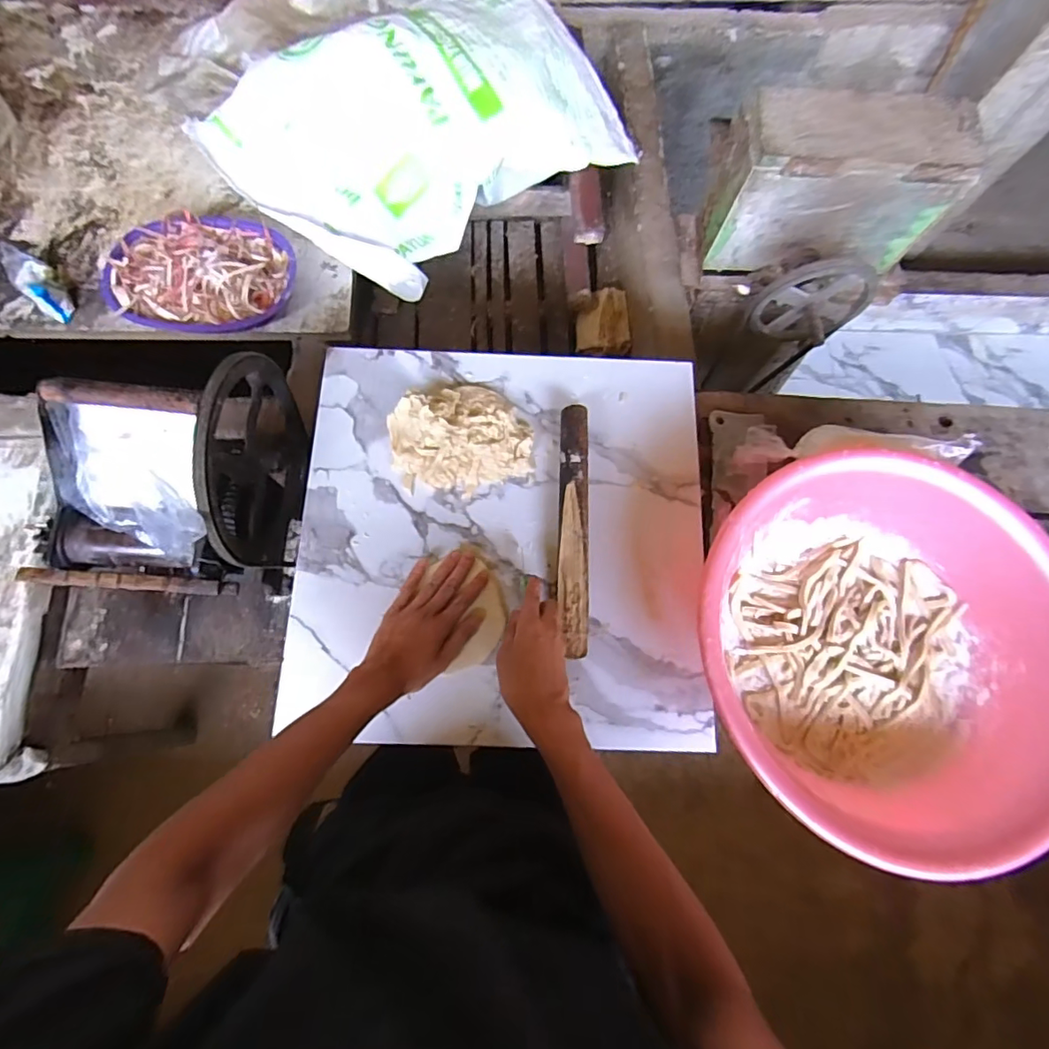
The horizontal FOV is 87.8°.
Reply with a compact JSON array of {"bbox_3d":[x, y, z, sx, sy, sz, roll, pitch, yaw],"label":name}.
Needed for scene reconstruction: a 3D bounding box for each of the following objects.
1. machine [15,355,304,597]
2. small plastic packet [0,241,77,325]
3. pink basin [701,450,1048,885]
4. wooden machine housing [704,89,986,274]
[{"bbox_3d":[-0.434,-0.057,0.684,0.240,0.282,0.284,2,75,-4],"label":"machine"},{"bbox_3d":[-0.823,-0.411,0.918,0.054,0.030,0.148,-42,99,-10],"label":"small plastic packet"},{"bbox_3d":[0.398,0.124,0.617,0.413,0.152,0.381,1,75,-4],"label":"pink basin"},{"bbox_3d":[0.504,-0.552,0.902,0.354,0.217,0.126,3,75,-4],"label":"wooden machine housing"}]

